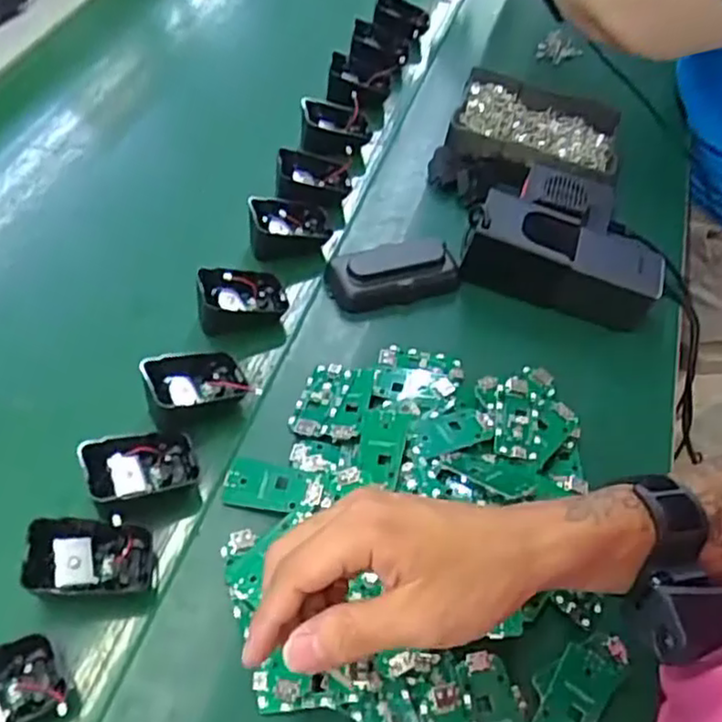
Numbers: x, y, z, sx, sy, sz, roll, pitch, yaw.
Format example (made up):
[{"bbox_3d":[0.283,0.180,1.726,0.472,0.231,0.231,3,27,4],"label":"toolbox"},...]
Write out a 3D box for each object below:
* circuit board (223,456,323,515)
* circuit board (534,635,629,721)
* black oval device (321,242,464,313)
[{"bbox_3d":[-0.057,0.081,0.460,0.062,0.007,0.030,13,54,4],"label":"circuit board"},{"bbox_3d":[0.128,0.190,0.411,0.031,0.006,0.080,36,59,20],"label":"circuit board"},{"bbox_3d":[0.027,-0.075,0.575,0.107,0.023,0.048,-12,56,-14],"label":"black oval device"}]

